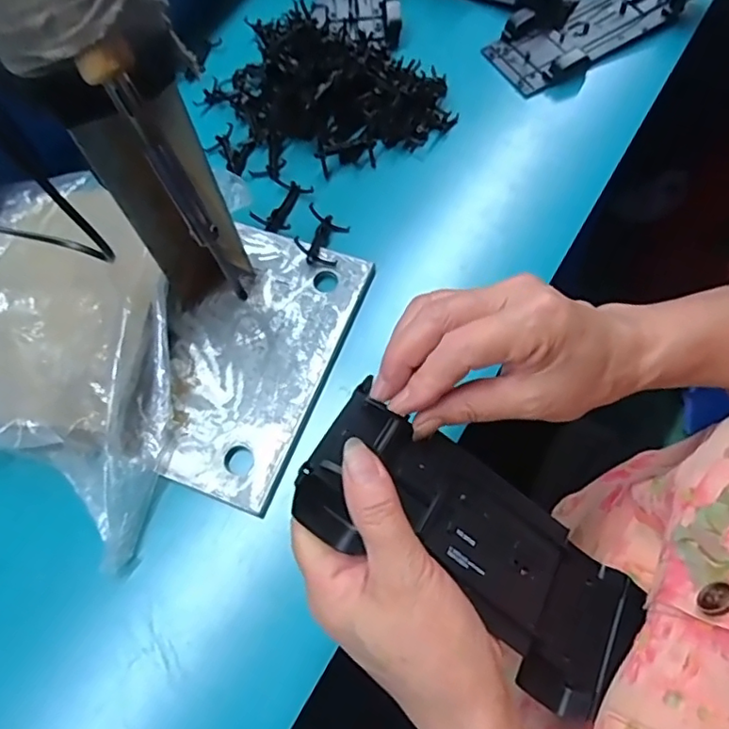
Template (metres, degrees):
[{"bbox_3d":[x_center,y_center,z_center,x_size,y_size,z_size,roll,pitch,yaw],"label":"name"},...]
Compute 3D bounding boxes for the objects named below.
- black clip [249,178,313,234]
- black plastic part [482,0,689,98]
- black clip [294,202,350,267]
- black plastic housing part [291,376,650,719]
[{"bbox_3d":[-0.065,-0.126,0.454,0.034,0.010,0.051,26,70,13],"label":"black clip"},{"bbox_3d":[0.202,-0.308,0.505,0.186,0.031,0.083,-30,70,-11],"label":"black plastic part"},{"bbox_3d":[-0.031,-0.098,0.435,0.033,0.015,0.056,13,56,2],"label":"black clip"},{"bbox_3d":[0.054,0.087,0.273,0.180,0.028,0.073,37,74,-5],"label":"black plastic housing part"}]

